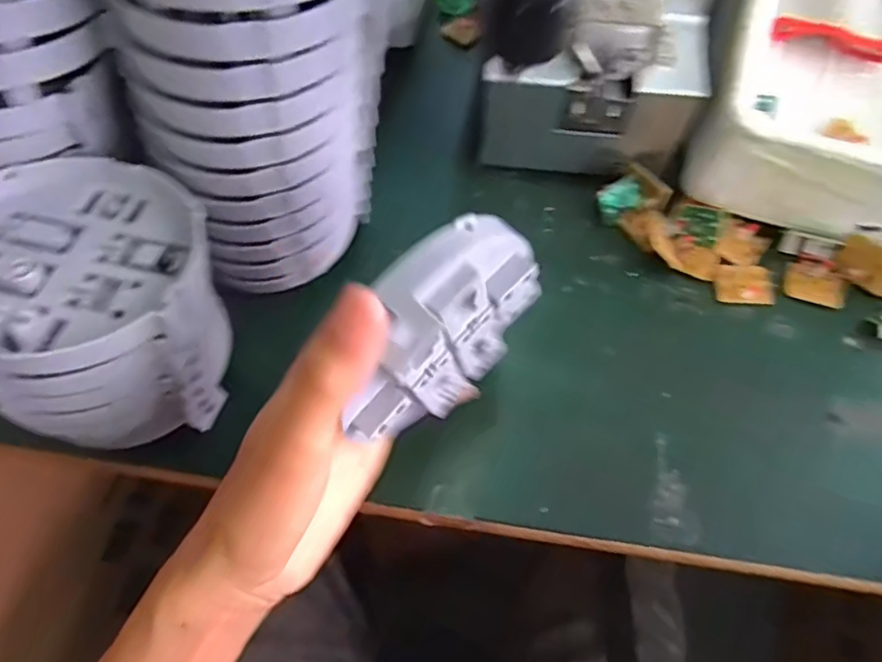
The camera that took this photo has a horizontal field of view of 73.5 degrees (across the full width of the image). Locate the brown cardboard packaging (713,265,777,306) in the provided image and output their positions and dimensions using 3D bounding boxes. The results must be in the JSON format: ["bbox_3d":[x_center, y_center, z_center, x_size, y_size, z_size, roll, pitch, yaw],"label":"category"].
[{"bbox_3d":[0.184,-0.029,0.356,0.034,0.005,0.024,6,66,3],"label":"brown cardboard packaging"}]

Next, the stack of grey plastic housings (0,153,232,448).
[{"bbox_3d":[-0.151,-0.016,0.273,0.102,0.103,0.108,-14,67,-7],"label":"stack of grey plastic housings"}]

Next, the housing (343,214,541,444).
[{"bbox_3d":[0.001,0.001,0.231,0.027,0.102,0.093,40,72,16],"label":"housing"}]

